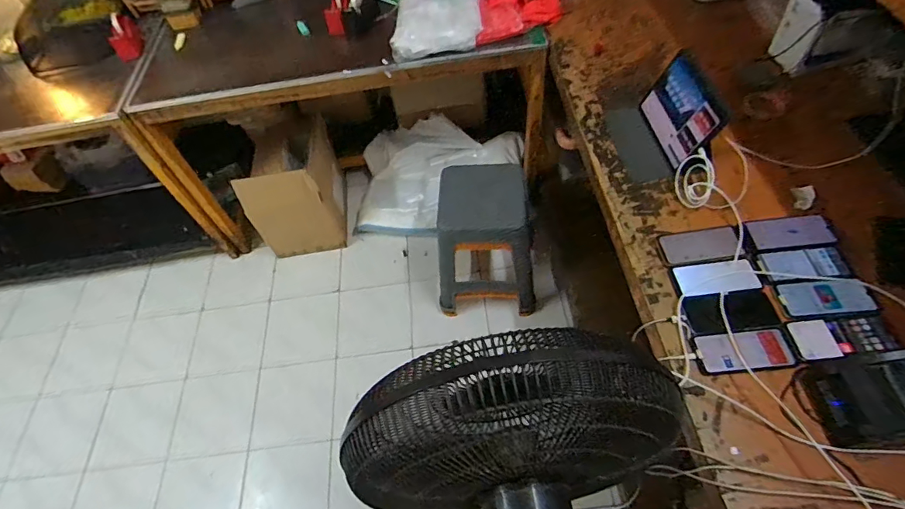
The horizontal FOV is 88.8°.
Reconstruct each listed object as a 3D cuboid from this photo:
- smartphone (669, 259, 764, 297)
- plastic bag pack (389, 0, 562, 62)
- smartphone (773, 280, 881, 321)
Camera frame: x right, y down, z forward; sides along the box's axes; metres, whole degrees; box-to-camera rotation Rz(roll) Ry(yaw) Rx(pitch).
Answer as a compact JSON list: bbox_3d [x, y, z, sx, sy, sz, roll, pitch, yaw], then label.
[{"bbox_3d":[0.532,0.047,0.930,0.161,0.011,0.071,-8,59,6],"label":"smartphone"},{"bbox_3d":[0.086,-0.750,1.468,0.575,0.096,0.268,-11,56,-1],"label":"plastic bag pack"},{"bbox_3d":[0.716,0.085,0.886,0.160,0.013,0.077,-7,61,8],"label":"smartphone"}]

